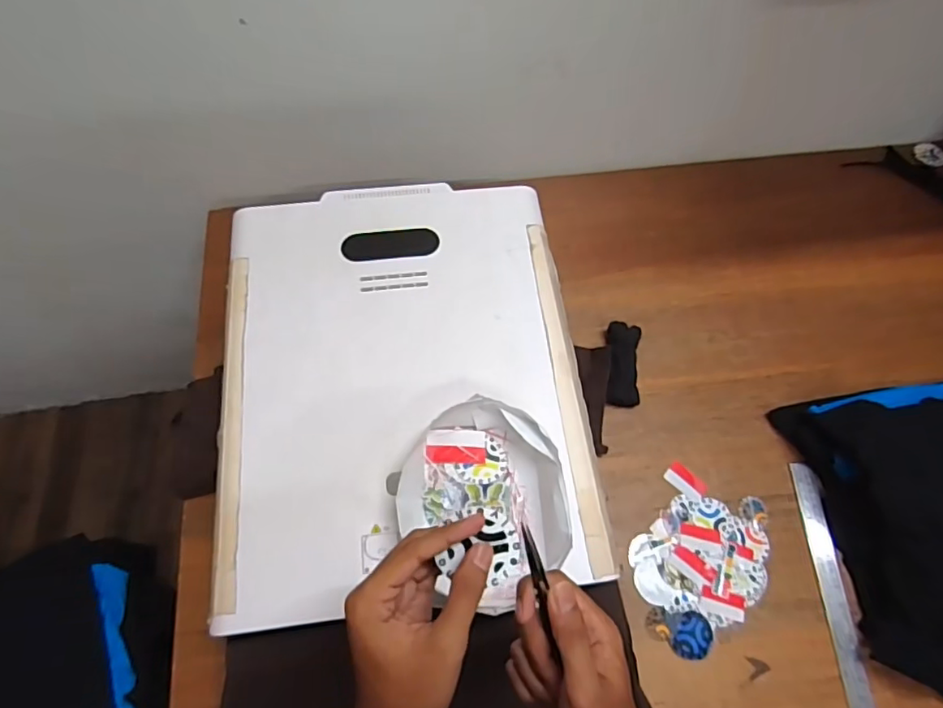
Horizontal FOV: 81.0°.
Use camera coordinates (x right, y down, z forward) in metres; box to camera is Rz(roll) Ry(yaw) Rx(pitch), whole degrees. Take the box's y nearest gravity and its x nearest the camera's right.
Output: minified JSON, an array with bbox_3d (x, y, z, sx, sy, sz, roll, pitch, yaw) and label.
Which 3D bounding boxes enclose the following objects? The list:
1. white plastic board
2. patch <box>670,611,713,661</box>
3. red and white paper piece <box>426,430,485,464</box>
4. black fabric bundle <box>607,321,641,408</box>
[{"bbox_3d":[-0.080,0.011,0.638,0.401,0.019,0.498,-7,66,-6],"label":"white plastic board"},{"bbox_3d":[0.270,0.344,0.675,0.050,0.004,0.053,1,71,-2],"label":"patch"},{"bbox_3d":[-0.016,0.099,0.588,0.062,0.004,0.037,1,59,-1],"label":"red and white paper piece"},{"bbox_3d":[0.224,0.015,0.811,0.046,0.022,0.126,6,66,0],"label":"black fabric bundle"}]

